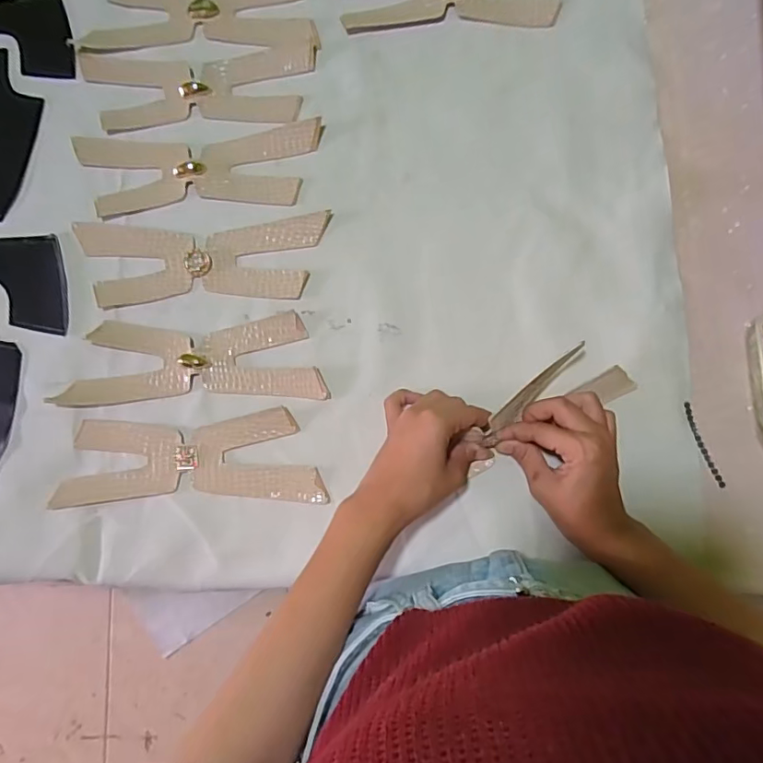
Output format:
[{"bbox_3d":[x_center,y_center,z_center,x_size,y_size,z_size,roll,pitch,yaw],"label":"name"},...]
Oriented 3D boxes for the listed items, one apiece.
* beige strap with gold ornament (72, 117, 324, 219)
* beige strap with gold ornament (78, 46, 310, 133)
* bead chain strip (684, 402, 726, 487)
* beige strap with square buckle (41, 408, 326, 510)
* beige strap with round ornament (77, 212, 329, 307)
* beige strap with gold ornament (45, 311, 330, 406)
[{"bbox_3d":[-0.170,-0.197,0.500,0.229,0.007,0.076,-3,84,4],"label":"beige strap with gold ornament"},{"bbox_3d":[-0.178,-0.280,0.512,0.222,0.006,0.077,1,84,5],"label":"beige strap with gold ornament"},{"bbox_3d":[0.259,0.051,0.431,0.008,0.004,0.071,-20,83,2],"label":"bead chain strip"},{"bbox_3d":[-0.166,0.067,0.465,0.229,0.011,0.077,-2,84,4],"label":"beige strap with square buckle"},{"bbox_3d":[-0.164,-0.110,0.489,0.225,0.006,0.074,-1,84,5],"label":"beige strap with round ornament"},{"bbox_3d":[-0.168,-0.019,0.475,0.232,0.008,0.073,-2,84,4],"label":"beige strap with gold ornament"}]

